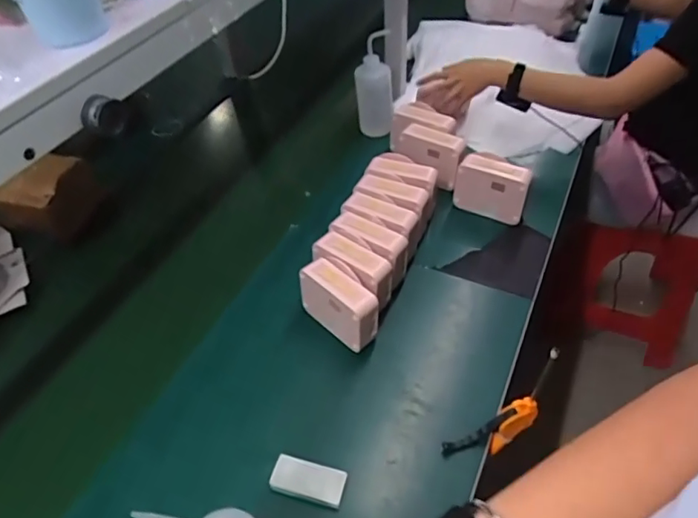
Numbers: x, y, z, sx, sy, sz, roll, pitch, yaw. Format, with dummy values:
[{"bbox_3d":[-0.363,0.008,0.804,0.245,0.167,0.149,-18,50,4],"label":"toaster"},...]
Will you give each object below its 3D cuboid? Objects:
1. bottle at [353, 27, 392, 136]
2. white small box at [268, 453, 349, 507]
[{"bbox_3d":[0.054,-0.372,1.186,0.080,0.216,0.088,-3,46,1],"label":"bottle"},{"bbox_3d":[-0.050,0.277,0.681,0.089,0.025,0.041,9,48,12],"label":"white small box"}]

